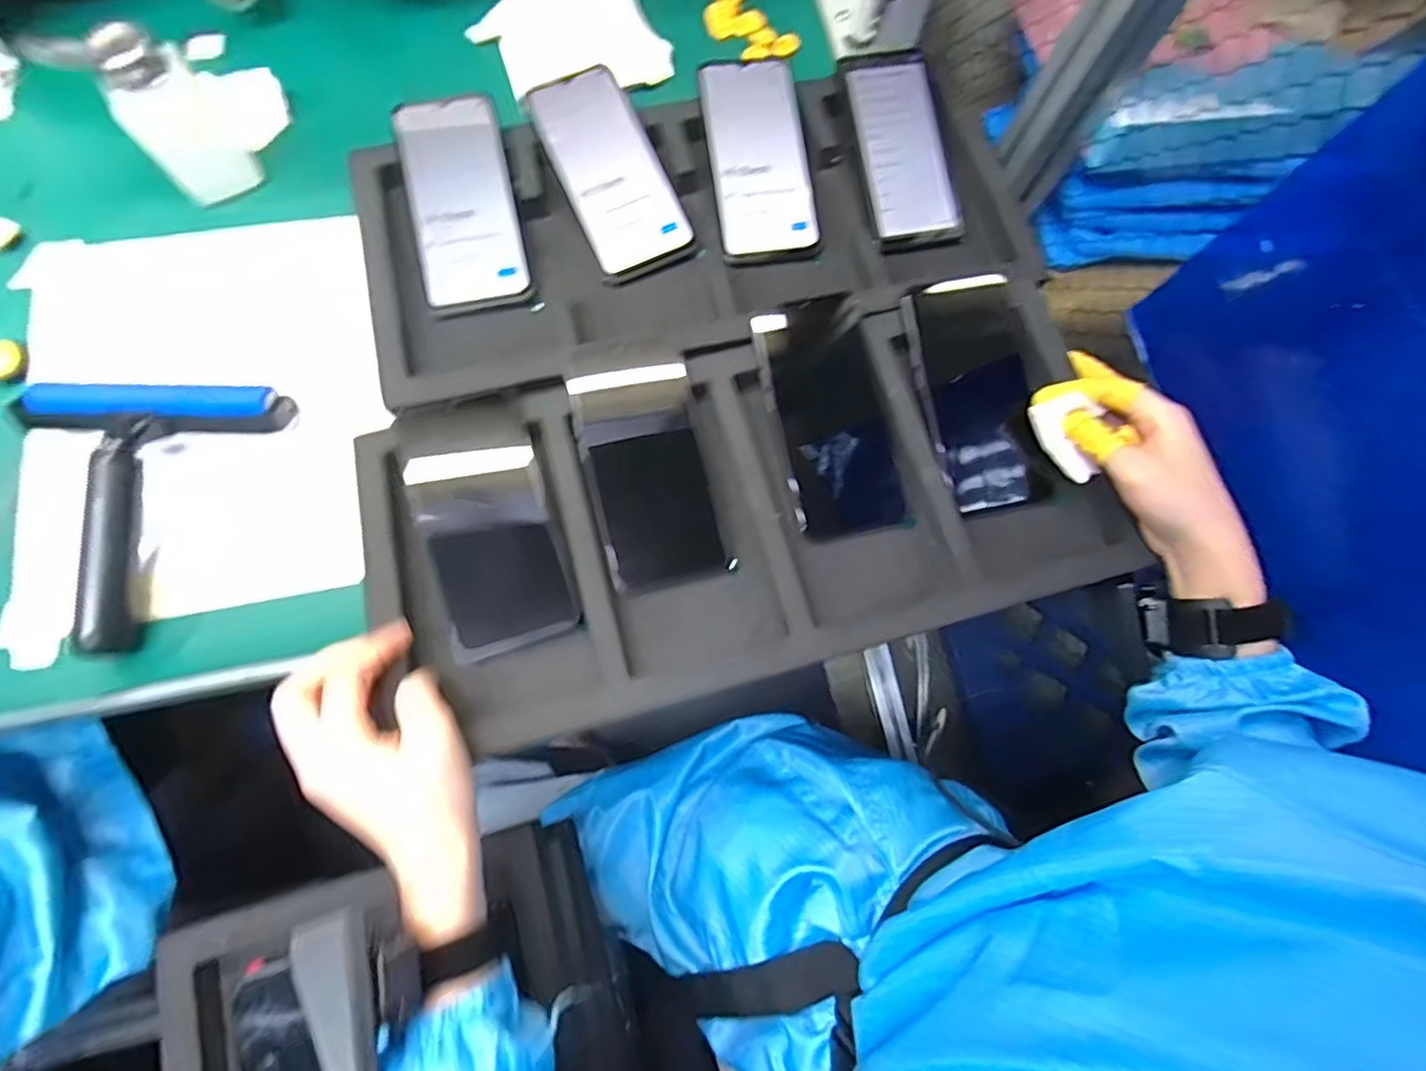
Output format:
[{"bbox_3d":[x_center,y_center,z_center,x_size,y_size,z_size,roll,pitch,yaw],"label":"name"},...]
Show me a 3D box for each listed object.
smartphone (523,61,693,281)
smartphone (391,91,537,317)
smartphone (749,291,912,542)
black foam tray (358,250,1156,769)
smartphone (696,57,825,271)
[{"bbox_3d":[-0.076,-0.273,0.482,0.075,0.009,0.152,-24,91,-6],"label":"smartphone"},{"bbox_3d":[-0.182,-0.244,0.468,0.074,0.006,0.162,-13,88,-8],"label":"smartphone"},{"bbox_3d":[0.080,-0.083,0.429,0.078,0.009,0.162,-13,75,-7],"label":"smartphone"},{"bbox_3d":[0.026,-0.029,0.415,0.468,0.054,0.226,-15,80,-4],"label":"black foam tray"},{"bbox_3d":[0.036,-0.289,0.491,0.075,0.010,0.161,-9,85,-4],"label":"smartphone"}]

